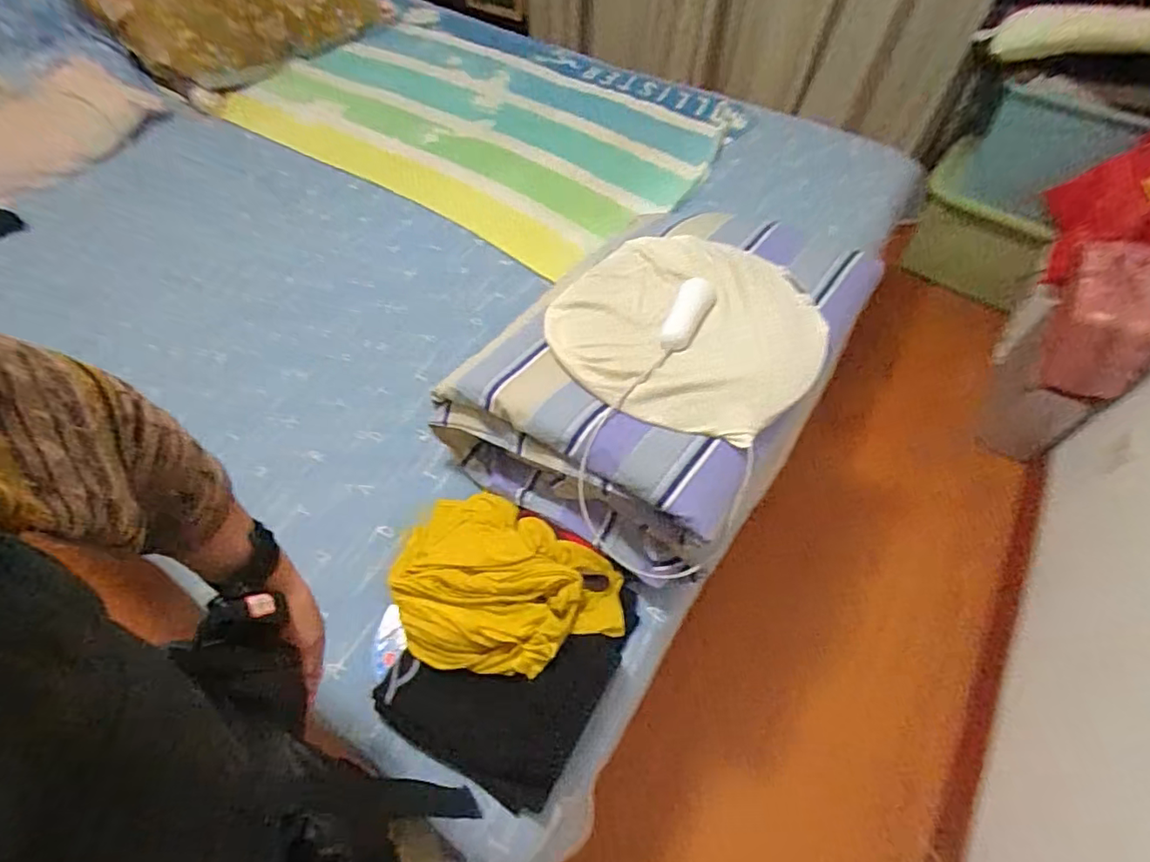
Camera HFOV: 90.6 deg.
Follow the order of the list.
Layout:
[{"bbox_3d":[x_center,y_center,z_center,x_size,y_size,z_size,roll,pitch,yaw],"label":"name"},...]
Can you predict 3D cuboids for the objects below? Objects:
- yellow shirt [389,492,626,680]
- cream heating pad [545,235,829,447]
[{"bbox_3d":[-0.105,0.220,0.776,0.314,0.090,0.241,30,61,17],"label":"yellow shirt"},{"bbox_3d":[0.166,-0.169,0.854,0.376,0.039,0.369,27,61,16],"label":"cream heating pad"}]

